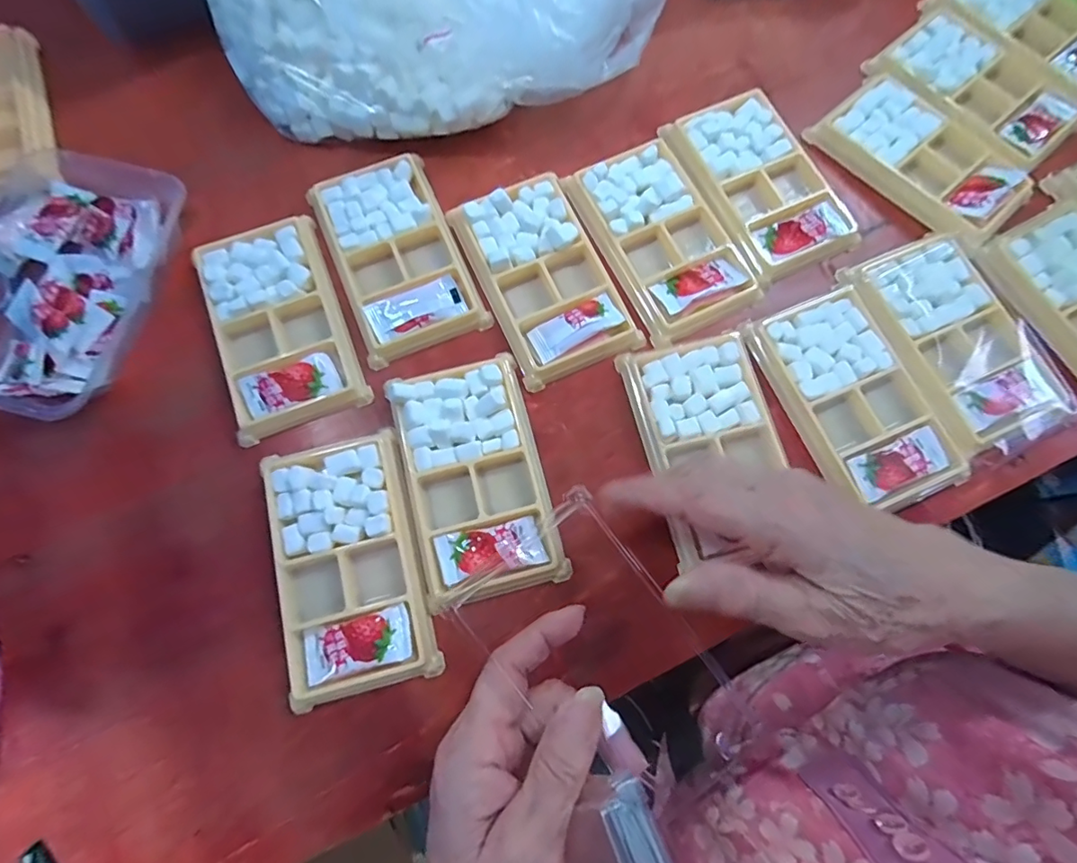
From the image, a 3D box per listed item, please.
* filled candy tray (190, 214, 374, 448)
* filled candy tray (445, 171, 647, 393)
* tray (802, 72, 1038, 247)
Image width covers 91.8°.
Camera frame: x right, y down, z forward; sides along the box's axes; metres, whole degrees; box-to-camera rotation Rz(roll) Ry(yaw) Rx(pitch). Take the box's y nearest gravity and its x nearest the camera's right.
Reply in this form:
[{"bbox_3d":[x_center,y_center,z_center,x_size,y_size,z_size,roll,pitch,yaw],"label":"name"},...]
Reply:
[{"bbox_3d":[-0.161,-0.068,0.322,0.075,0.013,0.134,-22,78,-6],"label":"filled candy tray"},{"bbox_3d":[0.005,-0.100,0.335,0.079,0.019,0.131,-24,79,-6],"label":"filled candy tray"},{"bbox_3d":[0.263,-0.189,0.354,0.133,0.014,0.080,42,80,8],"label":"tray"}]

